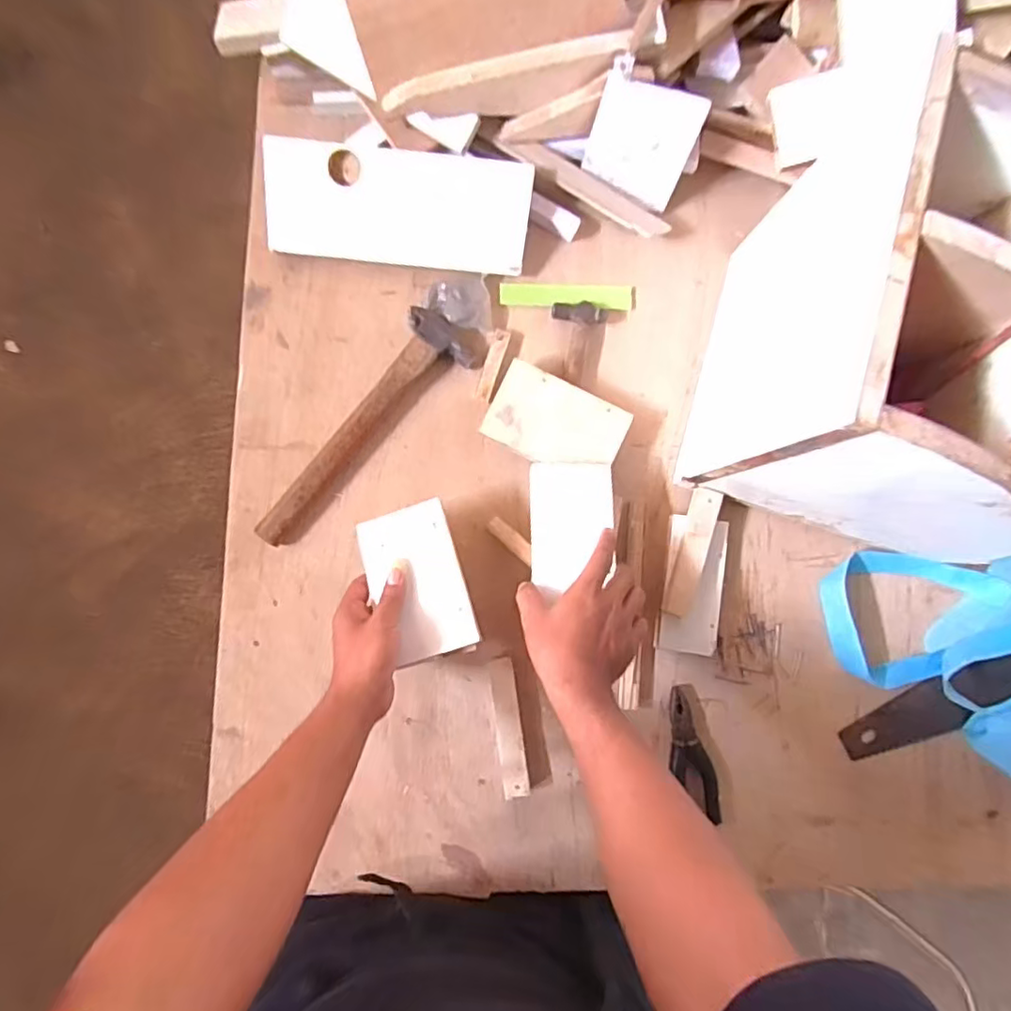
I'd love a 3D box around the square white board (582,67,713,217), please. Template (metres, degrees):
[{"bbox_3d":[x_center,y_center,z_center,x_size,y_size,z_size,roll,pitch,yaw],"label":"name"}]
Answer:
[{"bbox_3d":[0.151,-0.402,0.662,0.112,0.112,0.008,13,50,-6],"label":"square white board"}]

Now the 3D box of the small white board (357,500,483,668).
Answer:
[{"bbox_3d":[-0.087,0.075,0.585,0.090,0.010,0.147,-18,74,-2],"label":"small white board"}]

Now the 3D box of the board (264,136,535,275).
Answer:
[{"bbox_3d":[-0.117,-0.334,0.666,0.282,0.024,0.118,5,106,-4],"label":"board"}]

